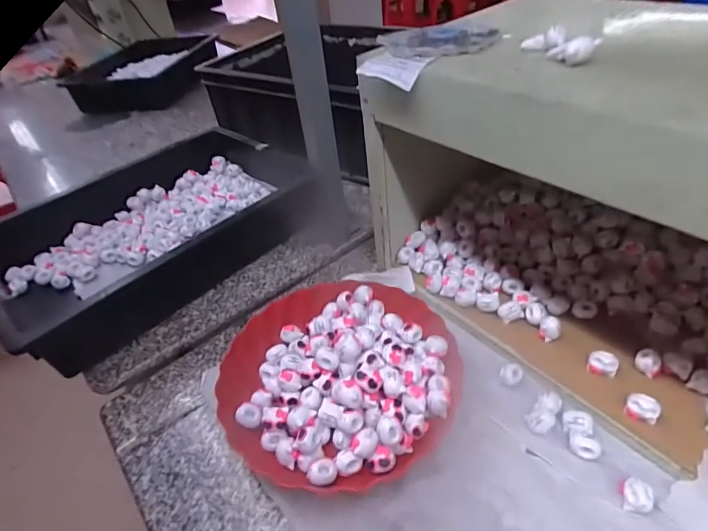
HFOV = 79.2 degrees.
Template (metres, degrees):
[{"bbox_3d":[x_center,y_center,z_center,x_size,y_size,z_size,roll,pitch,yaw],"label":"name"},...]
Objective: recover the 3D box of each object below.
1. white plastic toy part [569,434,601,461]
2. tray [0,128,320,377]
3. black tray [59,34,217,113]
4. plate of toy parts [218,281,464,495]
[{"bbox_3d":[0.209,0.166,0.387,0.025,0.015,0.017,9,43,18],"label":"white plastic toy part"},{"bbox_3d":[-0.319,-0.059,0.681,0.311,0.115,0.463,21,48,29],"label":"tray"},{"bbox_3d":[-0.649,-0.666,1.432,0.298,0.109,0.551,2,40,12],"label":"black tray"},{"bbox_3d":[-0.016,0.112,0.456,0.241,0.069,0.223,-4,41,4],"label":"plate of toy parts"}]

